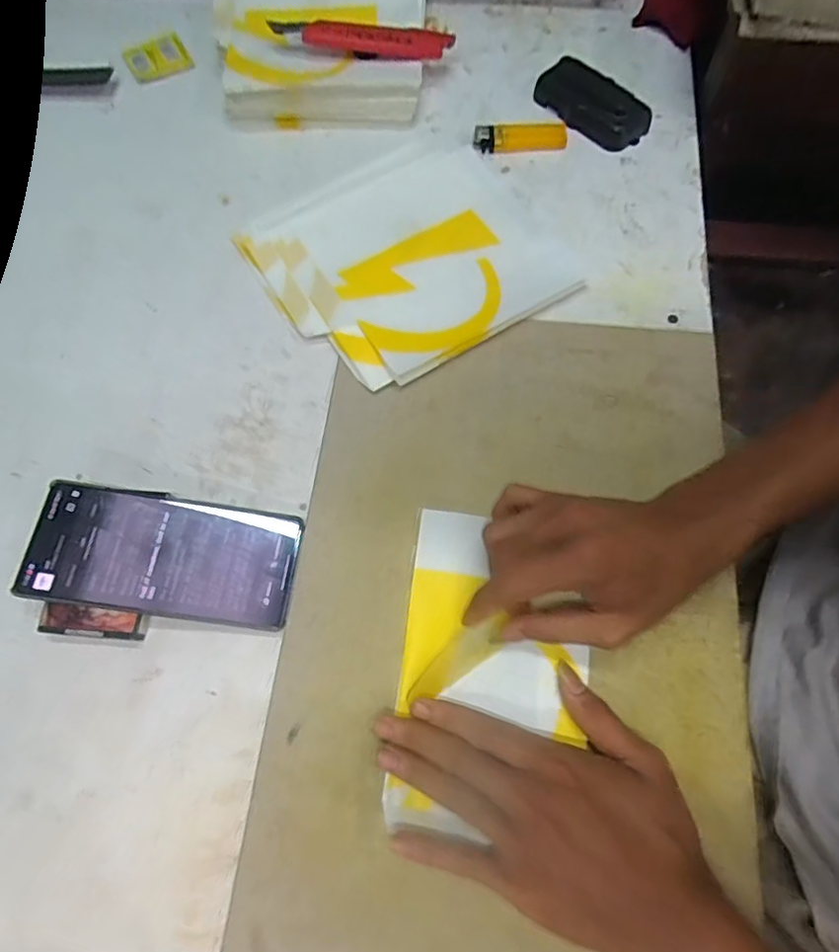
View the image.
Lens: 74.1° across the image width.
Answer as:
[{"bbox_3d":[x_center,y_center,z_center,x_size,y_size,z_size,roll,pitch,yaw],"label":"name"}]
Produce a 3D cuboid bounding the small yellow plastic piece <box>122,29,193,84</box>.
[{"bbox_3d":[-0.259,-0.413,0.549,0.058,0.006,0.056,-27,70,-8],"label":"small yellow plastic piece"}]

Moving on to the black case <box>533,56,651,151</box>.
[{"bbox_3d":[0.152,-0.332,0.495,0.105,0.023,0.056,38,75,15],"label":"black case"}]

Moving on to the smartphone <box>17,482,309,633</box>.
[{"bbox_3d":[-0.162,0.050,0.357,0.163,0.007,0.075,9,68,-4],"label":"smartphone"}]

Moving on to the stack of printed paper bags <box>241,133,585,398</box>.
[{"bbox_3d":[-0.015,-0.181,0.448,0.209,0.014,0.214,-32,71,-9],"label":"stack of printed paper bags"}]

